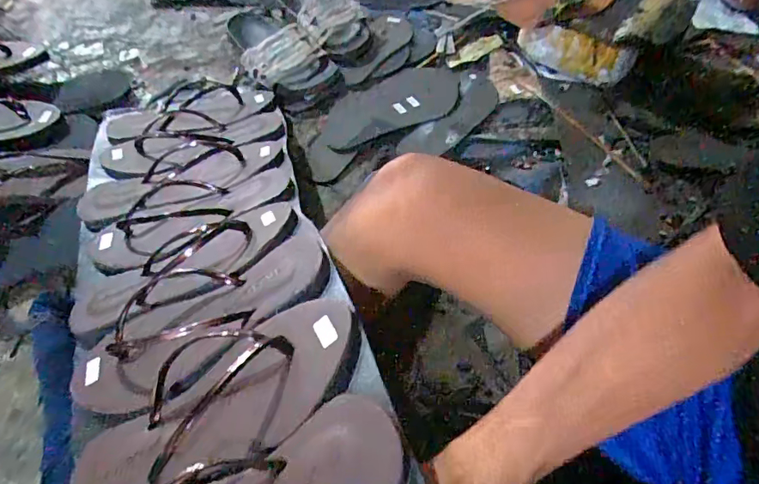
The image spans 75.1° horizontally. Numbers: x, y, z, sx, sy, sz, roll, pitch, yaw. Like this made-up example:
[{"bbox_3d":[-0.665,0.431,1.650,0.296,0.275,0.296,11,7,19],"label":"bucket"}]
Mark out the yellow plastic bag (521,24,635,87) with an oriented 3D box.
[{"bbox_3d":[0.326,-0.314,0.832,0.191,0.072,0.042,30,59,32],"label":"yellow plastic bag"}]

